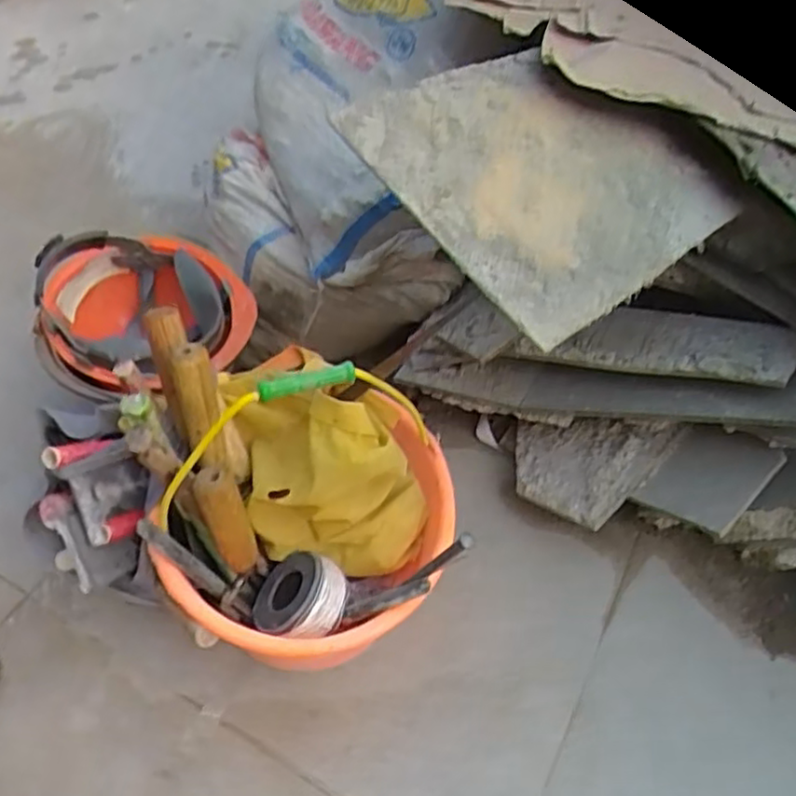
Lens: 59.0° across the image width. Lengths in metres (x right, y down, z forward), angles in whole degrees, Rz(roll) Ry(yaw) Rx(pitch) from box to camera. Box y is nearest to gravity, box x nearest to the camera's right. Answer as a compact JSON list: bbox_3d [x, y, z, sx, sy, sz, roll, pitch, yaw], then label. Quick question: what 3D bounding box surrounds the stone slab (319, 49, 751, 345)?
[{"bbox_3d":[0.135,-0.208,0.634,0.278,0.022,0.278,-30,70,-23],"label":"stone slab"}]

